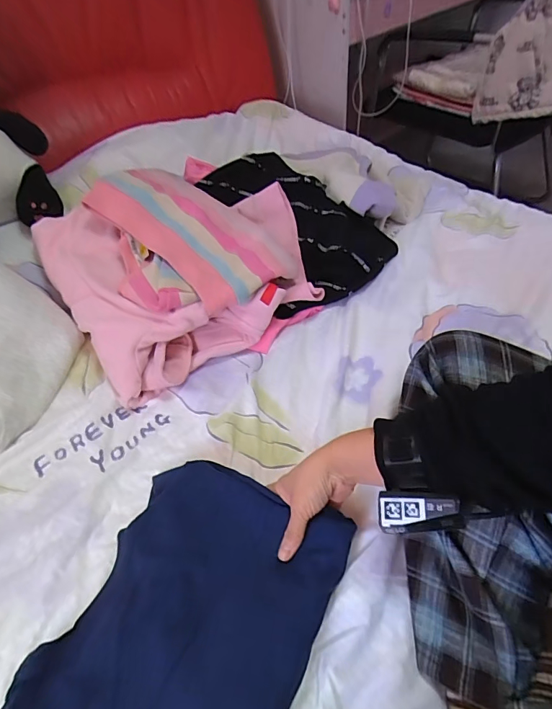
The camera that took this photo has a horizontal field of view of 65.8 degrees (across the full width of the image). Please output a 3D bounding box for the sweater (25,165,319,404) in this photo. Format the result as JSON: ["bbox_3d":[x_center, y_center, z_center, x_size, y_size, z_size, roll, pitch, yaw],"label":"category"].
[{"bbox_3d":[-0.137,-0.154,0.706,0.412,0.189,0.348,-27,48,-19],"label":"sweater"}]

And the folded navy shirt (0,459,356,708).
[{"bbox_3d":[-0.101,0.278,0.389,0.230,0.027,0.362,16,50,22],"label":"folded navy shirt"}]

